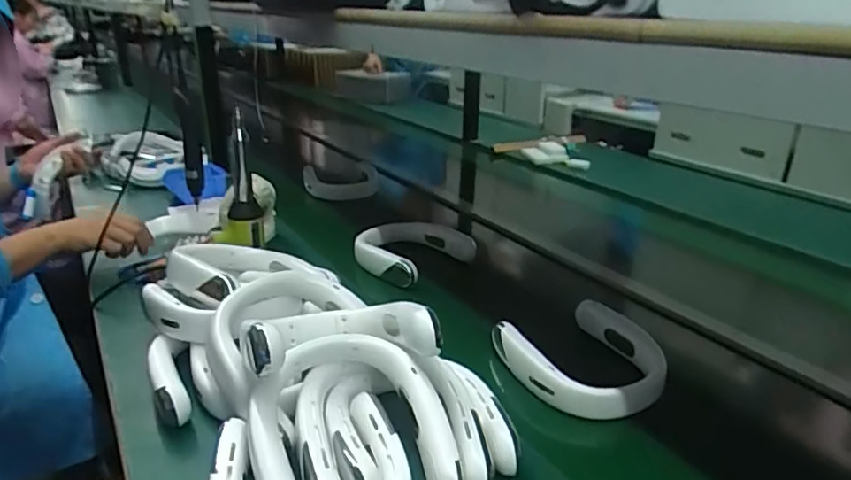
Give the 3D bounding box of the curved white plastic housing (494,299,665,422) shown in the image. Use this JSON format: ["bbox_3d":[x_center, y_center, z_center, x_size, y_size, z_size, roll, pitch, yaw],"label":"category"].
[{"bbox_3d":[0.218,0.159,0.762,0.190,0.055,0.184,-9,25,-21],"label":"curved white plastic housing"}]

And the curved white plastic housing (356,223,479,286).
[{"bbox_3d":[-0.034,0.018,1.099,0.222,0.051,0.194,-21,31,-40],"label":"curved white plastic housing"}]

